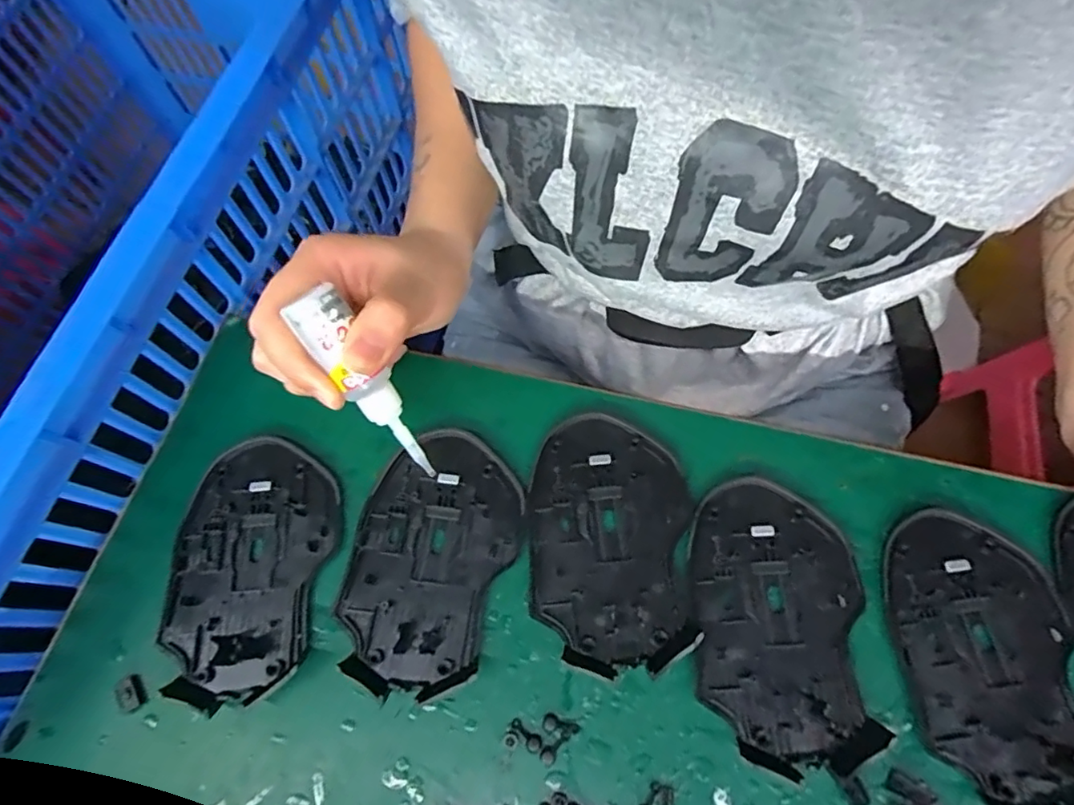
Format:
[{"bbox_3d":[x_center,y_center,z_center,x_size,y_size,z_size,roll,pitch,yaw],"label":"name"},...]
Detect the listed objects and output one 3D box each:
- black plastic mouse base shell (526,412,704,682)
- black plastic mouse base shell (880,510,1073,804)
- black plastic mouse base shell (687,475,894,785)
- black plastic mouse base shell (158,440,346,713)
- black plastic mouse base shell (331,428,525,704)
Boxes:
[{"bbox_3d":[0.032,0.059,0.257,0.071,0.009,0.112,2,65,3],"label":"black plastic mouse base shell"},{"bbox_3d":[0.187,0.102,0.232,0.070,0.005,0.112,-1,65,2],"label":"black plastic mouse base shell"},{"bbox_3d":[0.102,0.089,0.241,0.070,0.009,0.113,4,66,4],"label":"black plastic mouse base shell"},{"bbox_3d":[-0.132,0.072,0.256,0.071,0.008,0.113,6,66,5],"label":"black plastic mouse base shell"},{"bbox_3d":[-0.049,0.068,0.256,0.071,0.009,0.112,14,67,8],"label":"black plastic mouse base shell"}]

